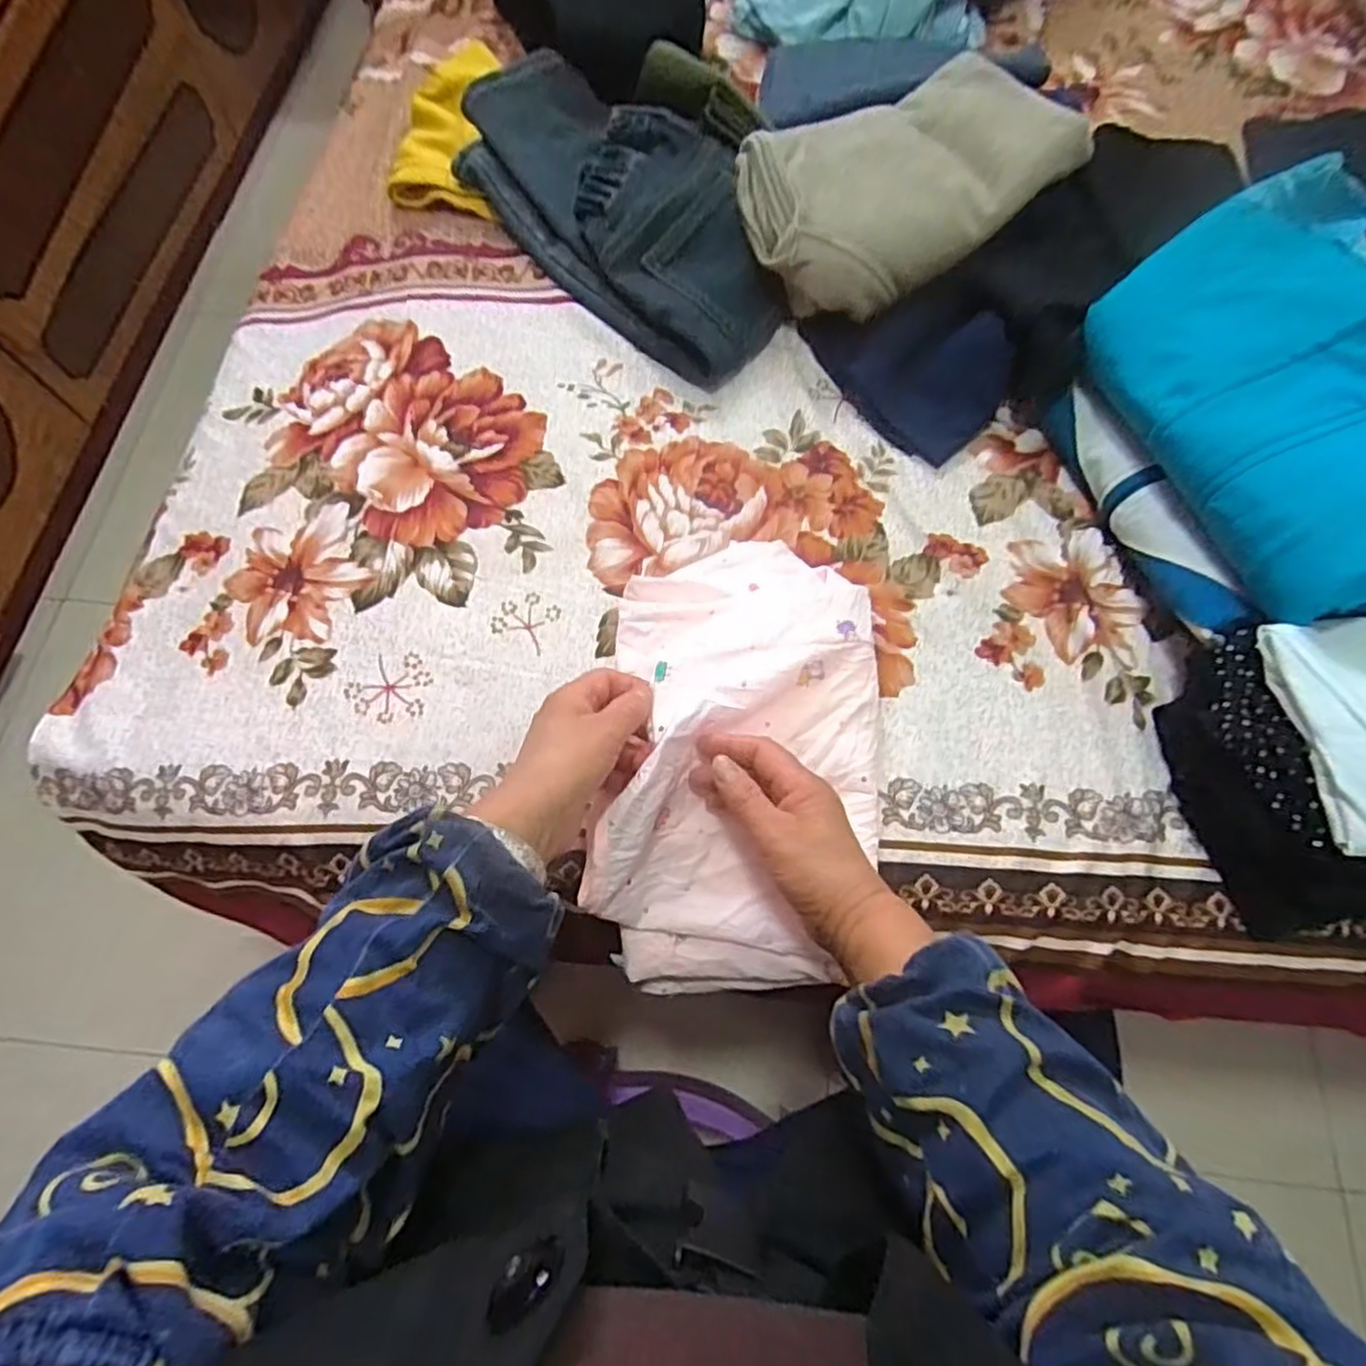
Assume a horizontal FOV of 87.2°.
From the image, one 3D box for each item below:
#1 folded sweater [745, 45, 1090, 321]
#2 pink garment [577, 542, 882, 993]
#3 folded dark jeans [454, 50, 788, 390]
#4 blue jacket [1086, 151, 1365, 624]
[{"bbox_3d":[0.182,-0.425,0.630,0.257,0.107,0.163,-27,71,-9],"label":"folded sweater"},{"bbox_3d":[0.040,0.039,0.468,0.179,0.080,0.299,4,70,2],"label":"pink garment"},{"bbox_3d":[-0.058,-0.442,0.663,0.171,0.067,0.376,-42,74,-13],"label":"folded dark jeans"},{"bbox_3d":[0.439,-0.196,0.472,0.209,0.100,0.315,-13,70,-4],"label":"blue jacket"}]

